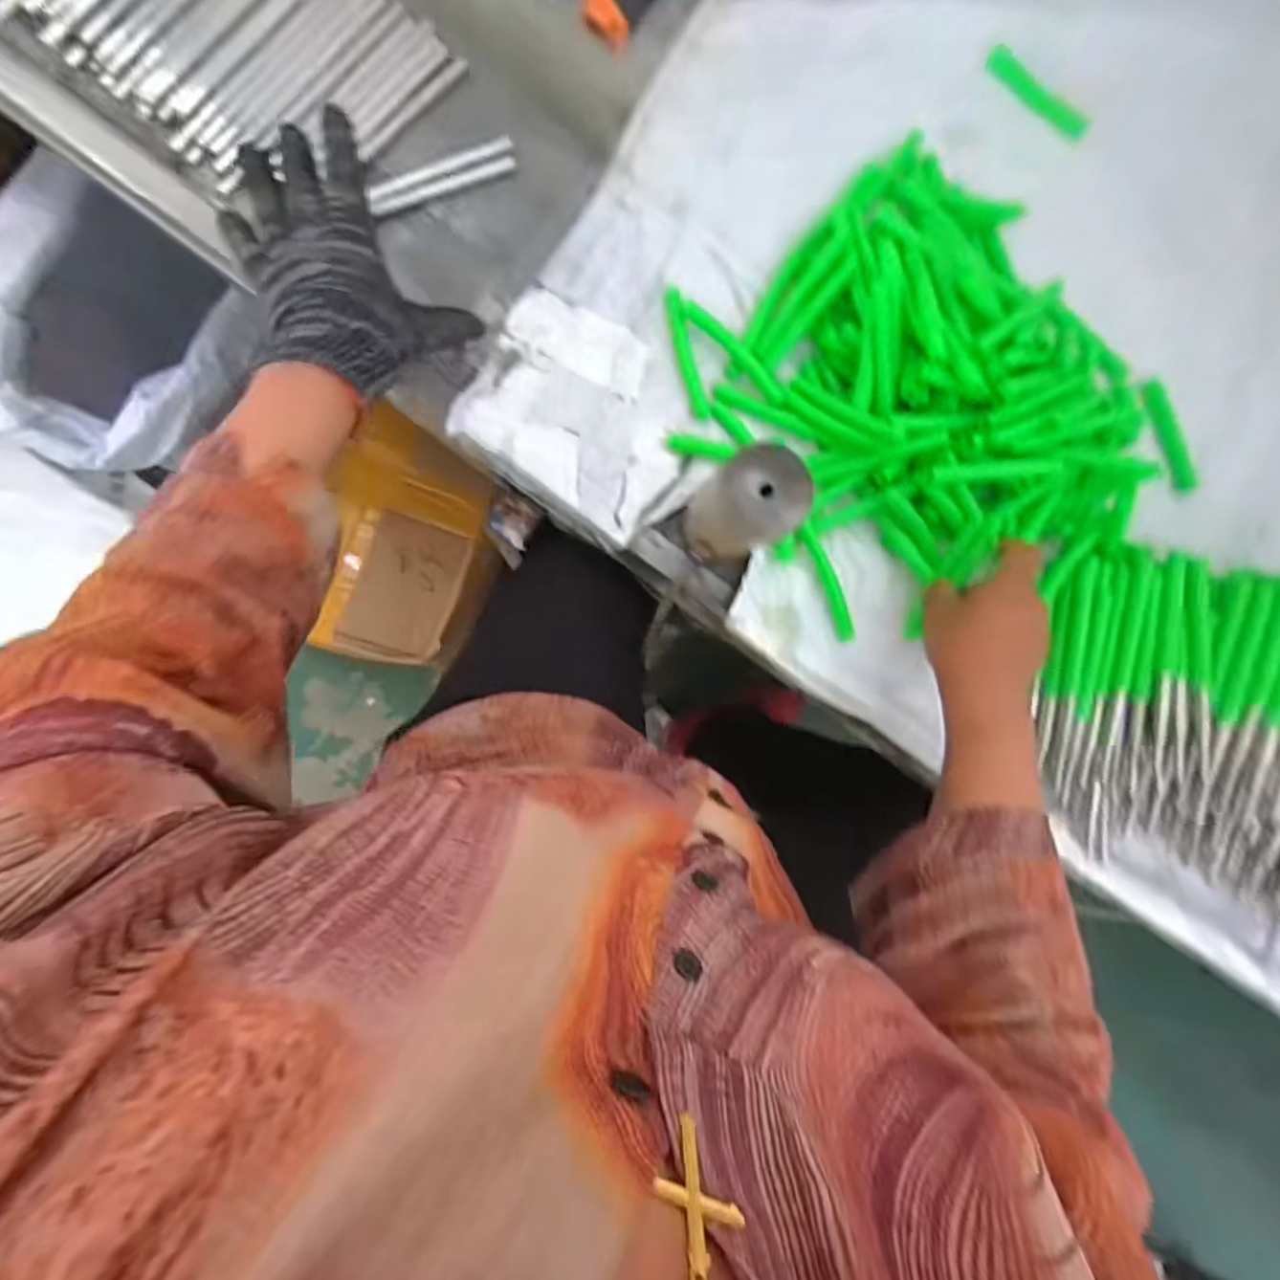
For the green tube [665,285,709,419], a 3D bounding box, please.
[{"bbox_3d":[0.036,-0.225,0.492,0.012,0.013,0.102,-16,91,-8],"label":"green tube"}]

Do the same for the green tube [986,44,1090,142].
[{"bbox_3d":[0.336,-0.461,0.531,0.104,0.019,0.019,38,84,-6],"label":"green tube"}]

